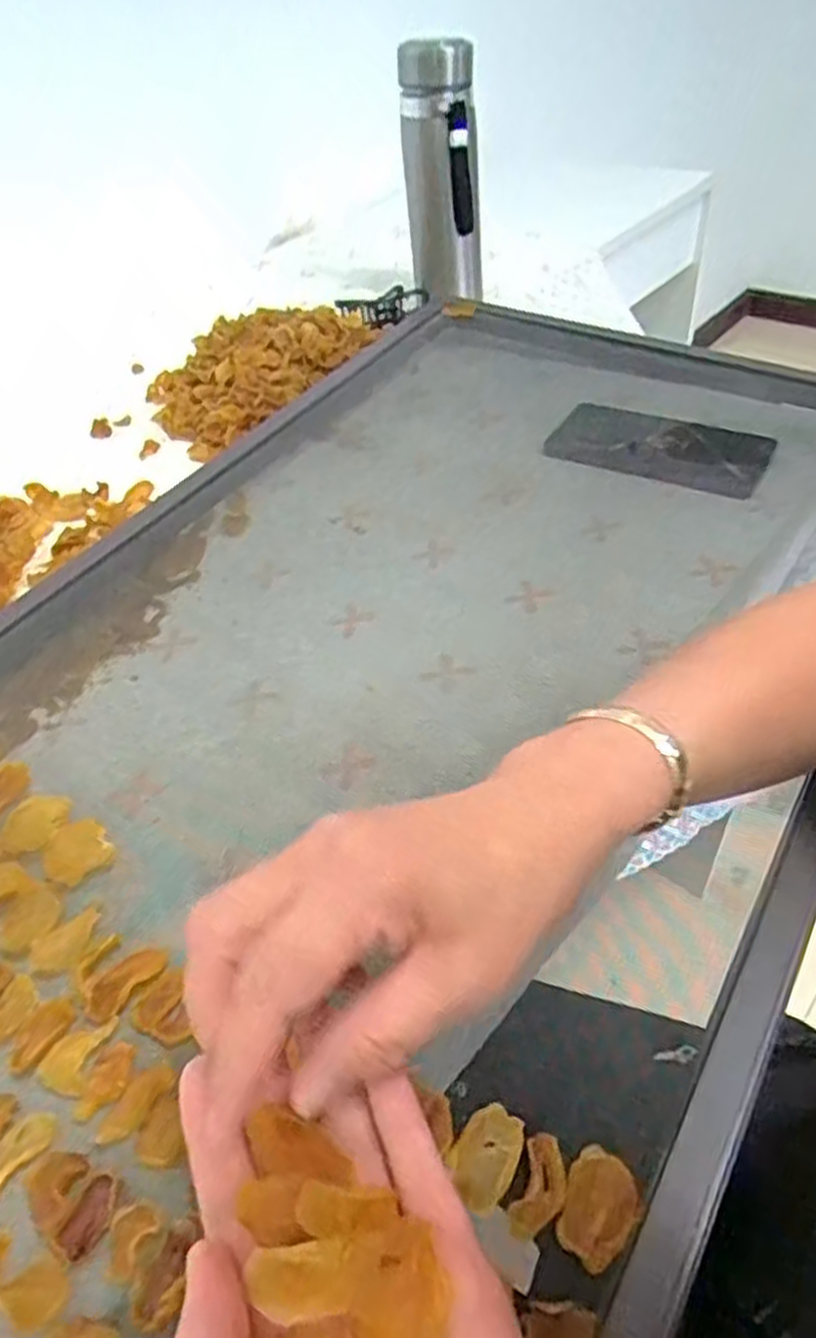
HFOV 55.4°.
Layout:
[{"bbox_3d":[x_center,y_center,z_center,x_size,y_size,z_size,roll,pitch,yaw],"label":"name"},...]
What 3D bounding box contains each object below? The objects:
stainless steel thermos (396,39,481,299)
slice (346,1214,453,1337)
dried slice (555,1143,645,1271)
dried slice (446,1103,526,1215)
[{"bbox_3d":[0.033,-0.480,0.774,0.065,0.231,0.064,-10,46,-1],"label":"stainless steel thermos"},{"bbox_3d":[-0.003,0.167,0.208,0.026,0.007,0.030,-16,46,-8],"label":"slice"},{"bbox_3d":[0.065,0.186,0.269,0.025,0.006,0.032,30,57,31],"label":"dried slice"},{"bbox_3d":[0.029,0.179,0.287,0.023,0.007,0.034,24,54,27],"label":"dried slice"}]

